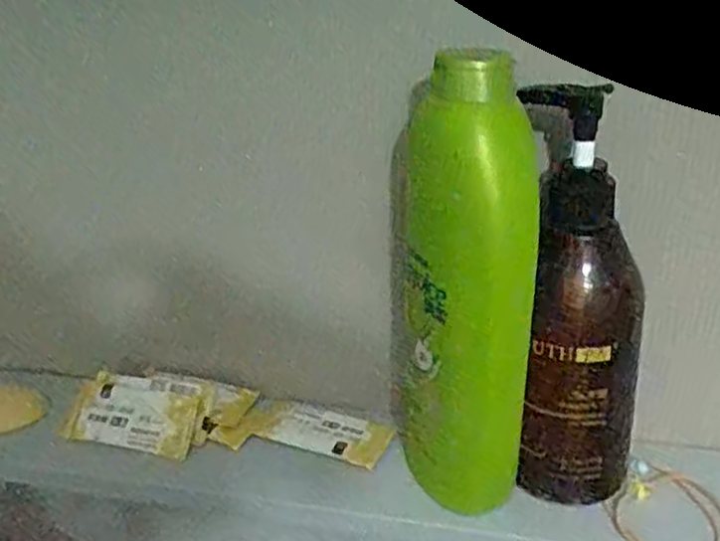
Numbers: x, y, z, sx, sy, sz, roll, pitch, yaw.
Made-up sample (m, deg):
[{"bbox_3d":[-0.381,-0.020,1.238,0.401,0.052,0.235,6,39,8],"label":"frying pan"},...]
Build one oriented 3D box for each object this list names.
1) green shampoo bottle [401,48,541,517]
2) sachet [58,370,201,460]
[{"bbox_3d":[0.044,0.012,0.324,0.055,0.192,0.054,0,25,6],"label":"green shampoo bottle"},{"bbox_3d":[-0.125,0.079,0.413,0.076,0.010,0.038,10,72,16],"label":"sachet"}]

